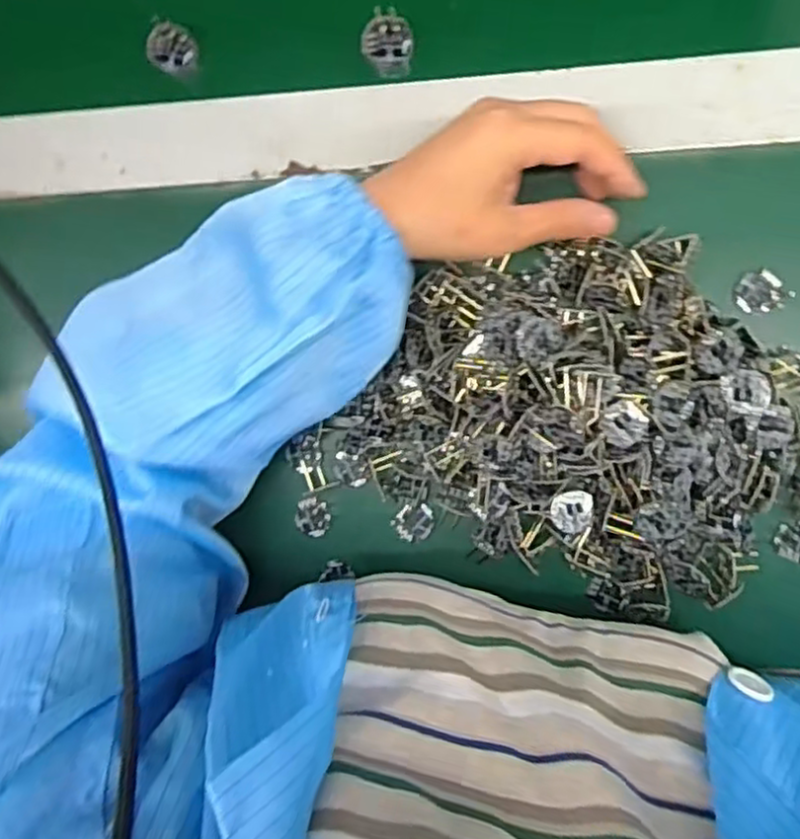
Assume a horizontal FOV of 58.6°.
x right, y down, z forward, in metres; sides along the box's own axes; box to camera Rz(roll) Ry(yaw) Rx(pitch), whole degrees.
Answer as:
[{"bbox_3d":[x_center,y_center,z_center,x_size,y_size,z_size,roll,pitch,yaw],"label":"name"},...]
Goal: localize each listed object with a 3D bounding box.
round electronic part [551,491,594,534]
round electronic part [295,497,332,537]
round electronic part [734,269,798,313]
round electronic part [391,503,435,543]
[{"bbox_3d":[0.096,0.051,0.401,0.023,0.009,0.023,1,96,7],"label":"round electronic part"},{"bbox_3d":[-0.054,0.061,0.445,0.021,0.004,0.023,1,96,7],"label":"round electronic part"},{"bbox_3d":[0.201,-0.071,0.395,0.030,0.004,0.023,-17,93,8],"label":"round electronic part"},{"bbox_3d":[0.009,0.062,0.433,0.025,0.004,0.023,1,96,7],"label":"round electronic part"}]

